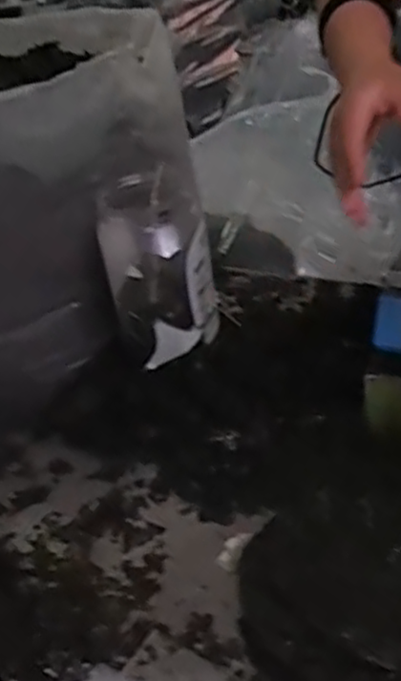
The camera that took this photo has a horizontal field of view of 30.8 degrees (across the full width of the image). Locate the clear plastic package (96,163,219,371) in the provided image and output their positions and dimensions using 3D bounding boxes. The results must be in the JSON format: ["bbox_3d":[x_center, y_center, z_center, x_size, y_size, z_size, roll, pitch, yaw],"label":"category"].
[{"bbox_3d":[-0.049,-0.082,0.856,0.118,0.190,0.119,-13,32,-6],"label":"clear plastic package"}]

